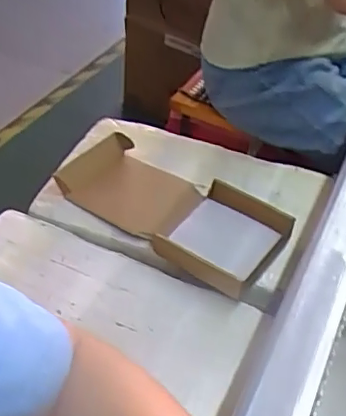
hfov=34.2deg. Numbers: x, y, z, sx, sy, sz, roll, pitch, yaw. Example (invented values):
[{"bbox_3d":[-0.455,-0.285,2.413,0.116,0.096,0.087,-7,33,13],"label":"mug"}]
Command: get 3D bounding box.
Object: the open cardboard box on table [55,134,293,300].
[{"bbox_3d":[-0.010,0.000,0.867,0.359,0.061,0.156,30,48,24],"label":"open cardboard box on table"}]

